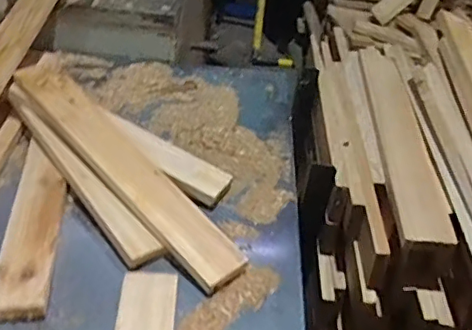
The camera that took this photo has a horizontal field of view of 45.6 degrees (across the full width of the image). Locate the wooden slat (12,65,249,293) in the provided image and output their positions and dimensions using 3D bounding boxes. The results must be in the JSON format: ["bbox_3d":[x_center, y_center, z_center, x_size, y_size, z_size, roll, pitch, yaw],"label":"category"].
[{"bbox_3d":[-0.171,-0.007,0.840,0.086,0.027,0.490,-34,61,-28],"label":"wooden slat"}]

